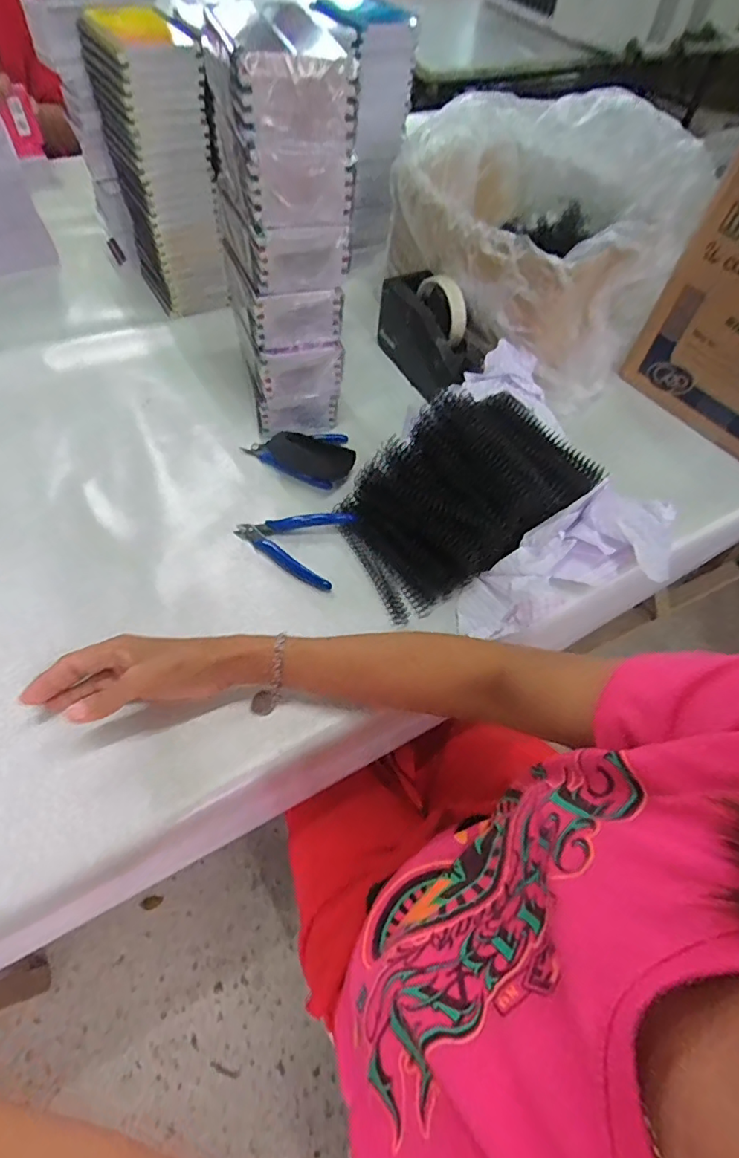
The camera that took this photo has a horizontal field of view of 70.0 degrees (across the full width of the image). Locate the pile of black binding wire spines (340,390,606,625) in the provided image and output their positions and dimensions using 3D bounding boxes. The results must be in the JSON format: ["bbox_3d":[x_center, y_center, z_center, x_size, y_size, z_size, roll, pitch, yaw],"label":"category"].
[{"bbox_3d":[0.106,-0.099,0.574,0.277,0.099,0.165,-32,65,-22],"label":"pile of black binding wire spines"}]

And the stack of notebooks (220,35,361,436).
[{"bbox_3d":[-0.081,-0.306,0.531,0.120,0.338,0.097,-8,59,-10],"label":"stack of notebooks"}]

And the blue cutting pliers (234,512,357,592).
[{"bbox_3d":[-0.085,-0.043,0.565,0.118,0.024,0.091,15,58,4],"label":"blue cutting pliers"}]

